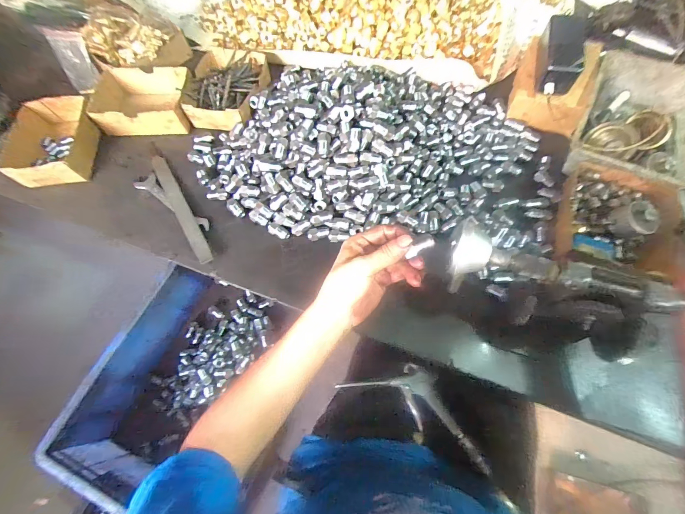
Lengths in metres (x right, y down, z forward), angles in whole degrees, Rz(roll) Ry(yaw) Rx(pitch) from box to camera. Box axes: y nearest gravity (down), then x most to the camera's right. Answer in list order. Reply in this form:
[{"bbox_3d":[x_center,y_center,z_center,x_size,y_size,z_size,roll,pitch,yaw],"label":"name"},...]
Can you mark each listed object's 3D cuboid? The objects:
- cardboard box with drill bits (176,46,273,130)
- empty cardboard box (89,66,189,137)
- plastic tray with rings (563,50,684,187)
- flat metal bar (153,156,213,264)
[{"bbox_3d":[-0.232,-0.342,0.617,0.149,0.046,0.184,7,67,6],"label":"cardboard box with drill bits"},{"bbox_3d":[-0.390,-0.313,0.617,0.176,0.053,0.137,-3,66,2],"label":"empty cardboard box"},{"bbox_3d":[0.484,-0.222,0.505,0.171,0.059,0.245,27,70,14],"label":"plastic tray with rings"},{"bbox_3d":[-0.283,-0.090,0.538,0.024,0.013,0.257,-23,62,-27],"label":"flat metal bar"}]

